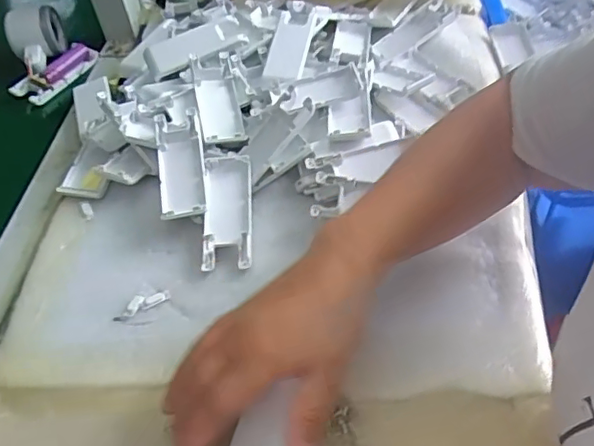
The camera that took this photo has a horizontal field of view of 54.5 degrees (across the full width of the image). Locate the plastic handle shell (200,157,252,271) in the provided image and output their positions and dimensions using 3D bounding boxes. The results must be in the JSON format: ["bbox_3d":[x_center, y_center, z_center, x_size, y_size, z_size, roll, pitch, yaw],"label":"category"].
[{"bbox_3d":[-0.058,-0.011,0.480,0.039,0.010,0.105,-4,63,2],"label":"plastic handle shell"}]

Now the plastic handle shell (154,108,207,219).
[{"bbox_3d":[-0.100,-0.050,0.497,0.038,0.016,0.102,-9,63,-2],"label":"plastic handle shell"}]

